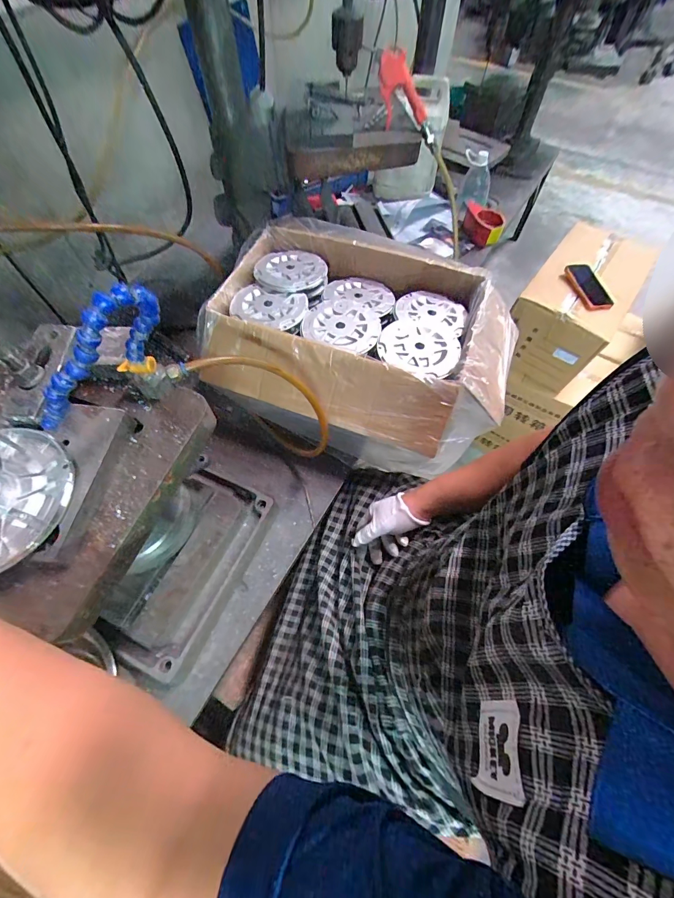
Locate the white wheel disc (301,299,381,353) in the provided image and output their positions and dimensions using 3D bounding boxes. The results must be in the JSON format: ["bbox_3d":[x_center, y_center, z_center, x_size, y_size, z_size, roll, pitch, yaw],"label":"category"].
[{"bbox_3d":[0.013,-0.223,0.636,0.132,0.015,0.115,20,63,12],"label":"white wheel disc"}]

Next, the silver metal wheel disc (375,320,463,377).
[{"bbox_3d":[0.136,-0.168,0.596,0.130,0.009,0.119,0,61,1],"label":"silver metal wheel disc"}]

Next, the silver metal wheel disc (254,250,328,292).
[{"bbox_3d":[-0.088,-0.345,0.689,0.126,0.009,0.124,0,61,1],"label":"silver metal wheel disc"}]

